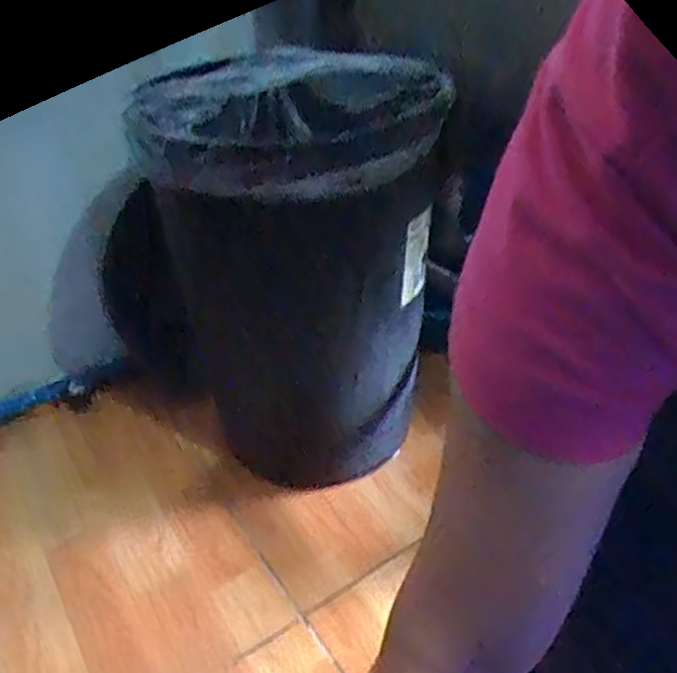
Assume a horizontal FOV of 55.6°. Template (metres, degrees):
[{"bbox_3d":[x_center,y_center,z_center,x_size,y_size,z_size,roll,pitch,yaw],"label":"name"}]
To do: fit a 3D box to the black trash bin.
[{"bbox_3d":[-0.042,-0.070,0.840,0.371,0.509,0.356,-16,37,-17],"label":"black trash bin"}]

